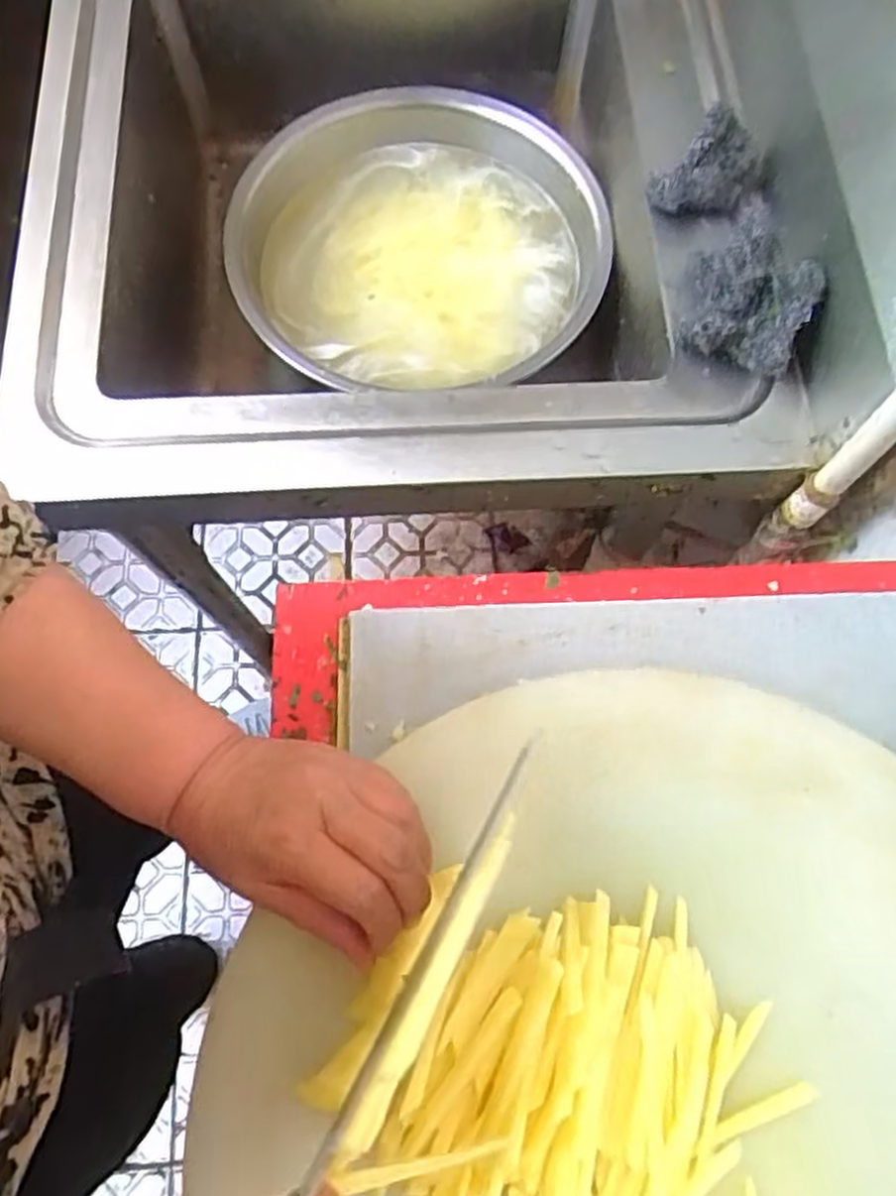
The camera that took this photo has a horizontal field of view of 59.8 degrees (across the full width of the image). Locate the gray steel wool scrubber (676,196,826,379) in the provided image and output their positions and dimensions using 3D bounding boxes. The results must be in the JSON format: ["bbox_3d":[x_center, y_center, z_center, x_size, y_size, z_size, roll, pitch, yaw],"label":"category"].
[{"bbox_3d":[0.207,-0.208,0.534,0.082,0.069,0.073,26,75,10],"label":"gray steel wool scrubber"}]

